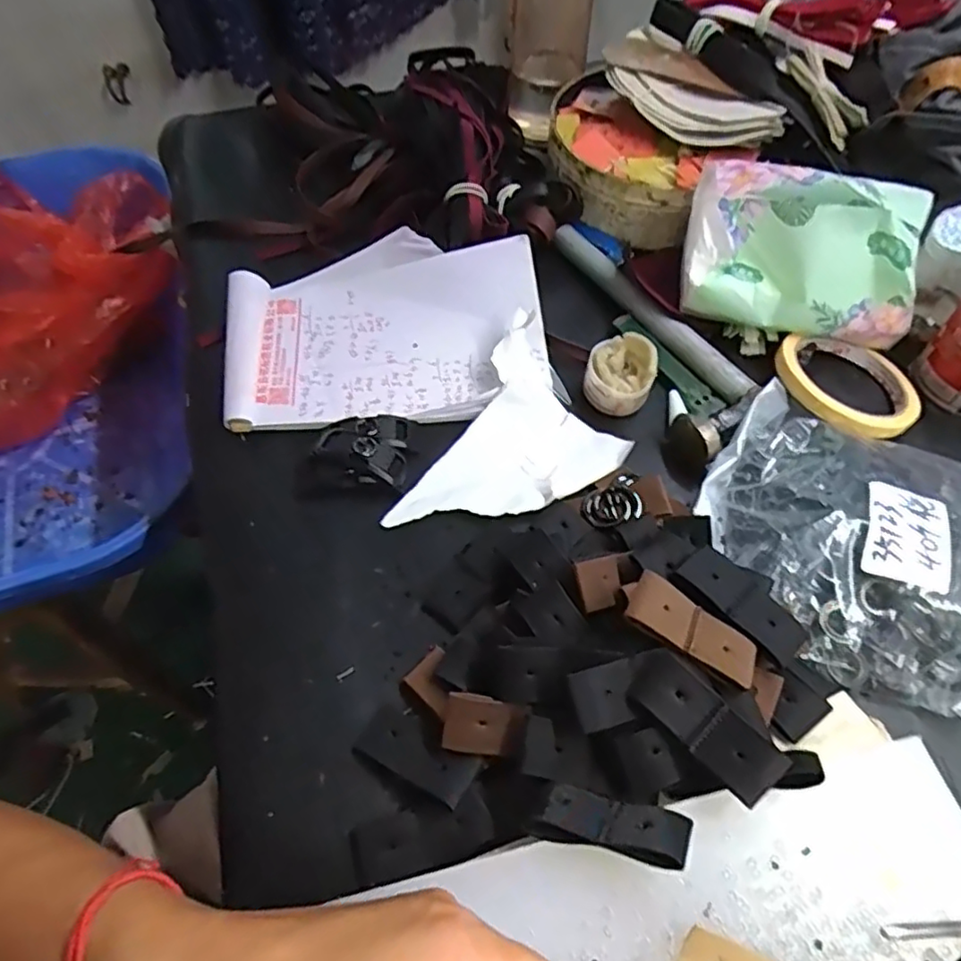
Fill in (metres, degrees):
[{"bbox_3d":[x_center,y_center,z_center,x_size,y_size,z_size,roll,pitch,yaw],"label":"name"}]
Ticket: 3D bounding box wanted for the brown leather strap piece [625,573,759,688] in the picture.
[{"bbox_3d":[0.096,0.067,0.284,0.063,0.007,0.026,34,63,1],"label":"brown leather strap piece"}]

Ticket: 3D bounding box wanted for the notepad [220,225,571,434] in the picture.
[{"bbox_3d":[-0.067,-0.111,0.438,0.220,0.042,0.145,-4,57,-1],"label":"notepad"}]

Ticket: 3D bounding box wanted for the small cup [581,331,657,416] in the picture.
[{"bbox_3d":[0.092,-0.072,0.419,0.042,0.035,0.044,8,58,6],"label":"small cup"}]

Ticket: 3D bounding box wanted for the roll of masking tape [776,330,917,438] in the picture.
[{"bbox_3d":[0.243,-0.064,0.419,0.085,0.025,0.089,-30,62,-17],"label":"roll of masking tape"}]

